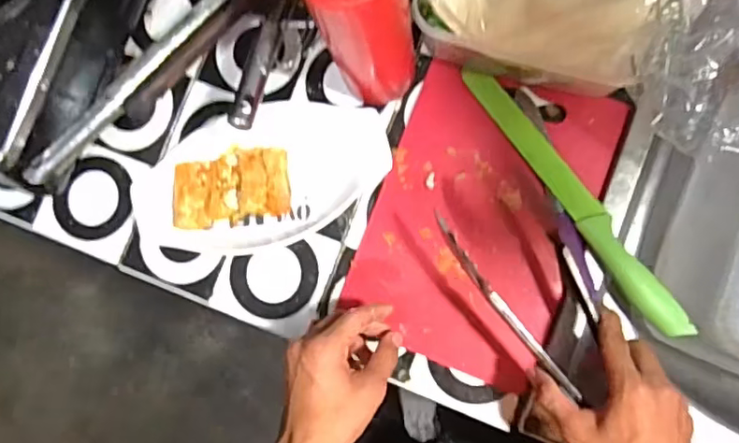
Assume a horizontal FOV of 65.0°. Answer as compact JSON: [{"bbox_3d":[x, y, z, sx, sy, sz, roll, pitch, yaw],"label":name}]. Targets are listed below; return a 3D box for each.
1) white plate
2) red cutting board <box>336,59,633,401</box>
[{"bbox_3d":[-0.103,-0.045,0.541,0.241,0.025,0.127,-10,83,5],"label":"white plate"},{"bbox_3d":[0.099,-0.001,0.514,0.194,0.012,0.260,15,85,8],"label":"red cutting board"}]

